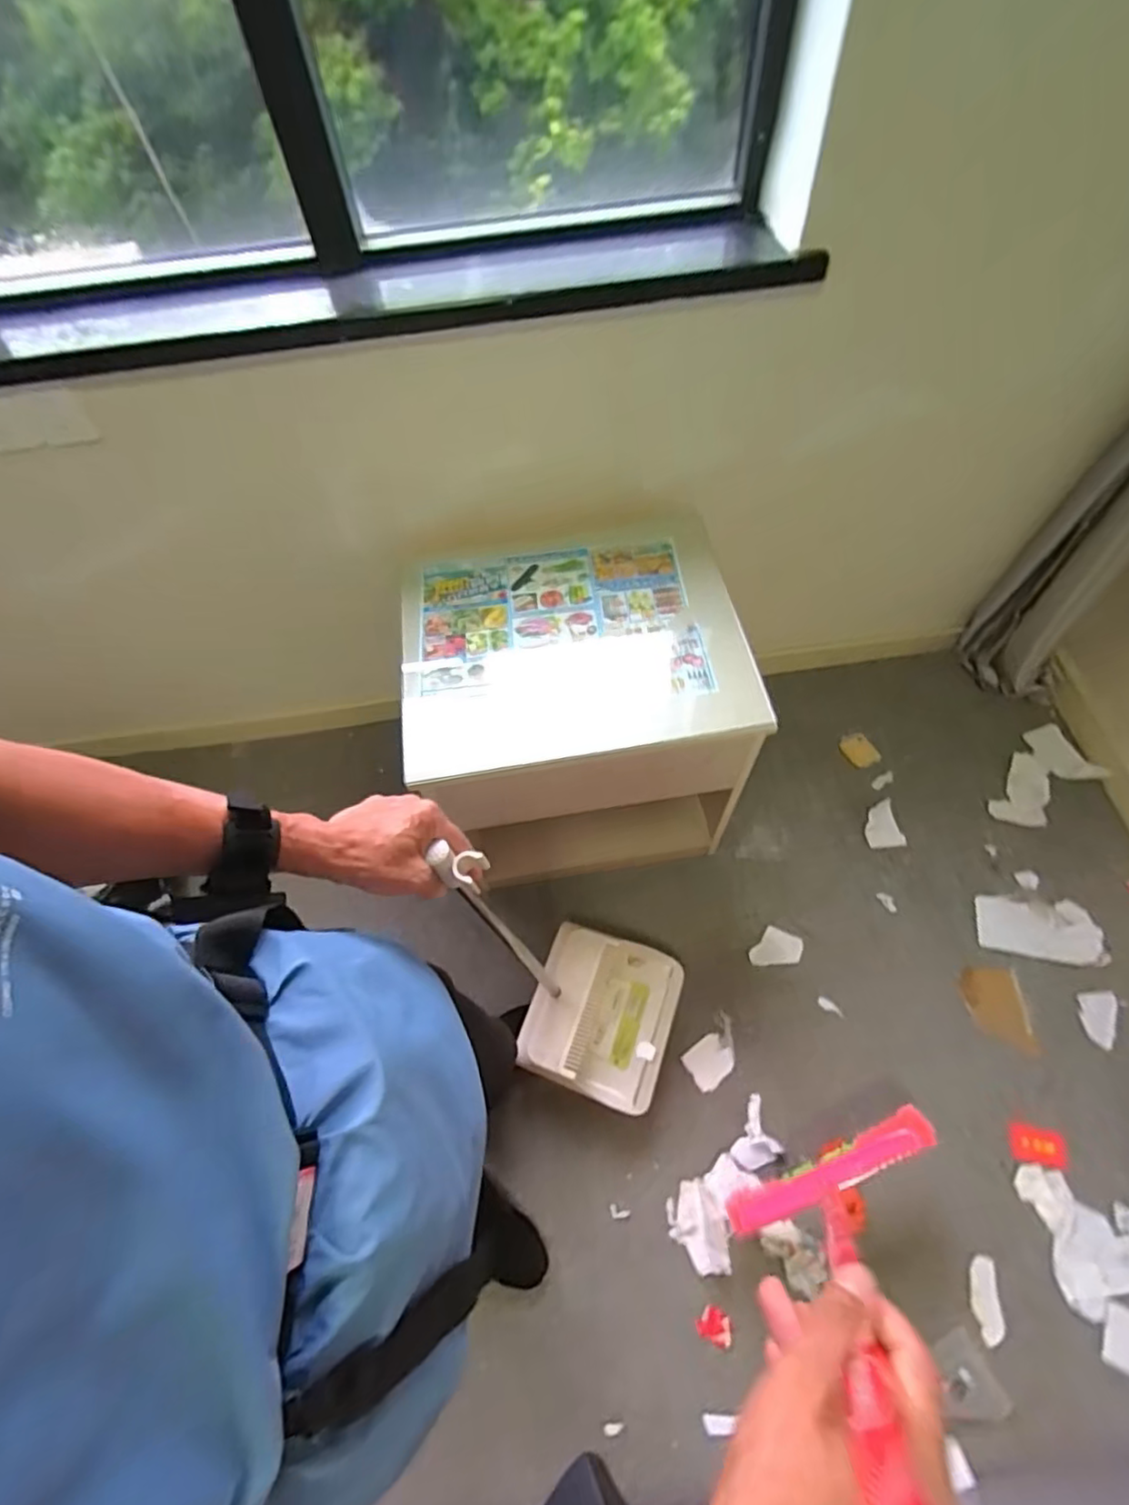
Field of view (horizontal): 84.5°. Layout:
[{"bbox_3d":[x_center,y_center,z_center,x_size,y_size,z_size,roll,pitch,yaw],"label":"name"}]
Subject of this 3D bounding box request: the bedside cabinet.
[{"bbox_3d":[0.022,-0.079,1.201,0.520,0.505,0.476,-10,60,-2],"label":"bedside cabinet"}]

